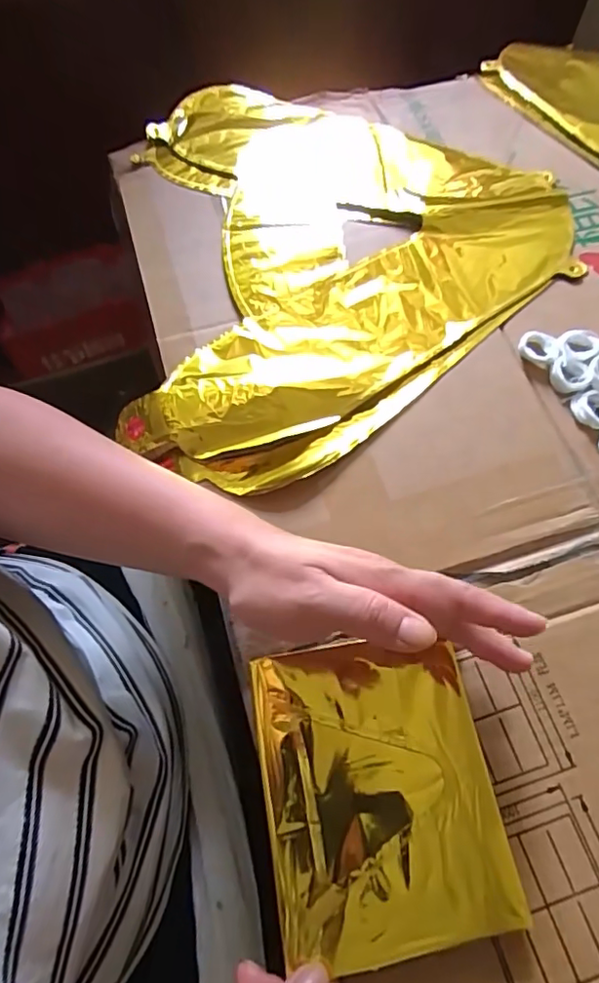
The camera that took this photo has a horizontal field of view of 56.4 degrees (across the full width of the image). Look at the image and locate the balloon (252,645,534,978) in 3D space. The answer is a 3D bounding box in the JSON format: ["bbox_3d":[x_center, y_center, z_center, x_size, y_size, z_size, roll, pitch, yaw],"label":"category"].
[{"bbox_3d":[0.040,0.156,0.296,0.117,0.014,0.142,-9,63,0],"label":"balloon"}]

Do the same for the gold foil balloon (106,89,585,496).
[{"bbox_3d":[0.048,-0.192,0.444,0.332,0.013,0.393,-3,66,-2],"label":"gold foil balloon"}]

